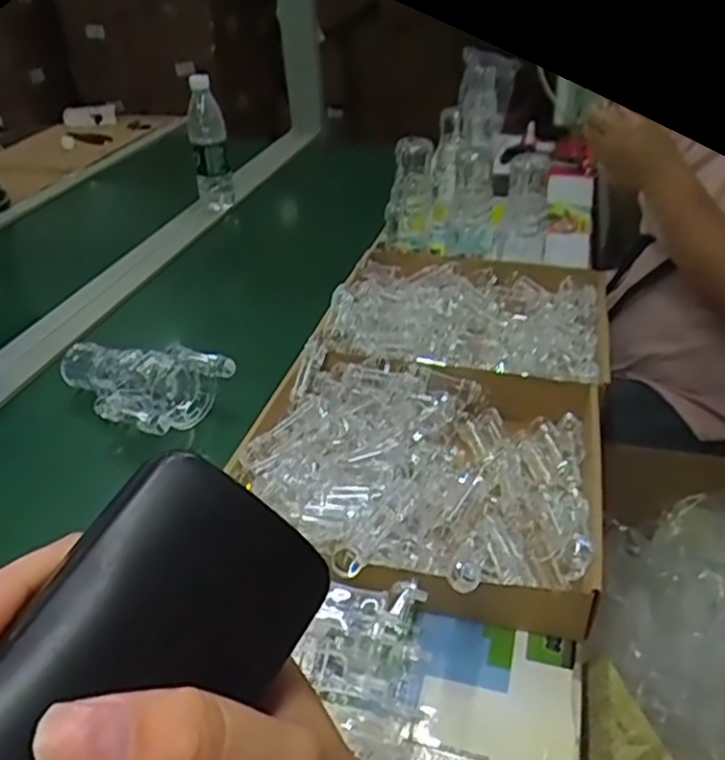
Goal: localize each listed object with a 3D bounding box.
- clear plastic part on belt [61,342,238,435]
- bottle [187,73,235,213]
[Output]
[{"bbox_3d":[-0.255,-0.004,0.802,0.200,0.058,0.122,19,38,29],"label":"clear plastic part on belt"},{"bbox_3d":[-0.288,-0.434,1.346,0.068,0.244,0.059,-9,33,-10],"label":"bottle"}]

